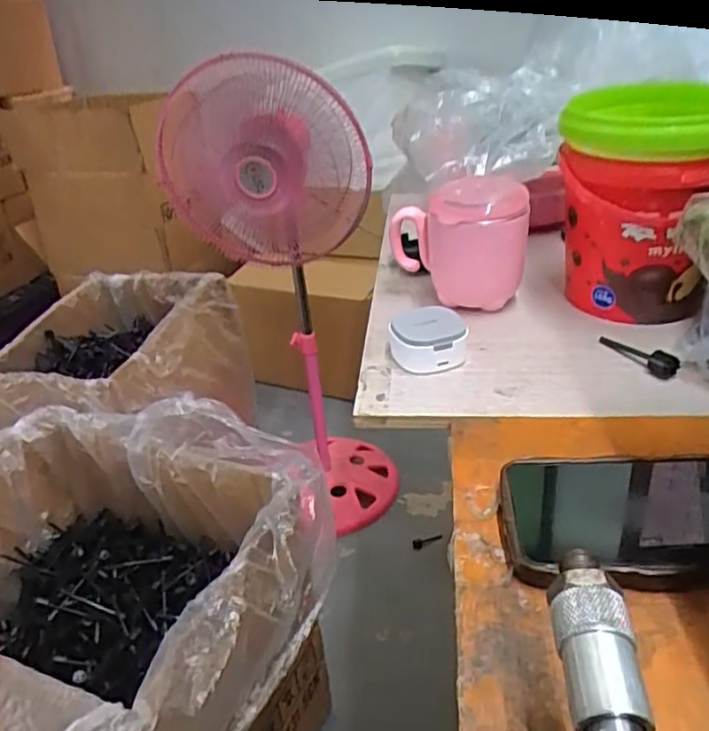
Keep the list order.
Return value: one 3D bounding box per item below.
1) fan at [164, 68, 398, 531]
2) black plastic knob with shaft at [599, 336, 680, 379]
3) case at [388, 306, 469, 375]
[{"bbox_3d":[-0.124,-0.094,1.214,0.340,0.853,0.276,-9,31,-5],"label":"fan"},{"bbox_3d":[0.202,-0.011,0.458,0.016,0.014,0.059,-17,33,-18],"label":"black plastic knob with shaft"},{"bbox_3d":[0.054,-0.019,0.476,0.054,0.031,0.048,-6,31,-1],"label":"case"}]

